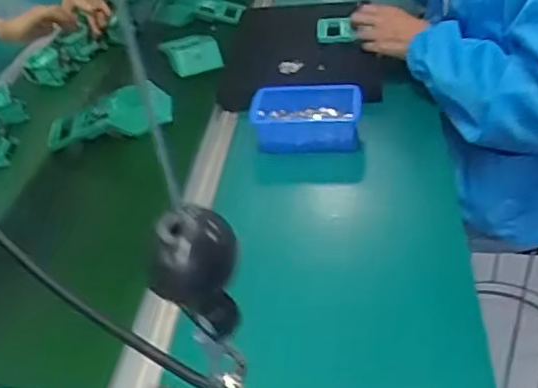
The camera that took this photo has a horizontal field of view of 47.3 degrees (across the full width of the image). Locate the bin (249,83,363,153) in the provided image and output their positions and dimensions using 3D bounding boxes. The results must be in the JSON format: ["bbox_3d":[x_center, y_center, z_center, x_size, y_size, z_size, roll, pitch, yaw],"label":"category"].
[{"bbox_3d":[0.051,-0.107,0.874,0.158,0.054,0.094,0,38,7],"label":"bin"}]

